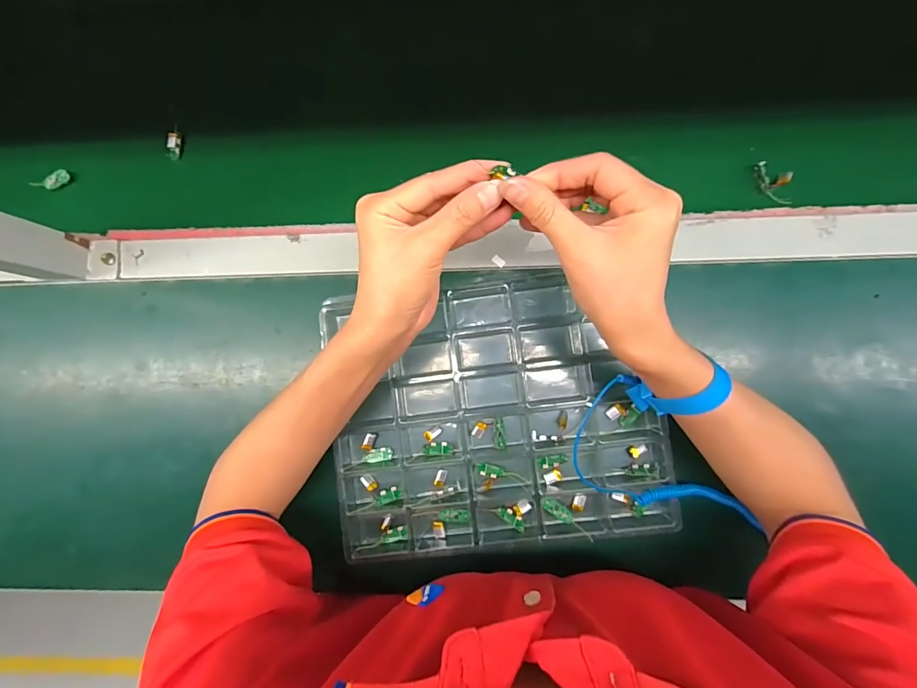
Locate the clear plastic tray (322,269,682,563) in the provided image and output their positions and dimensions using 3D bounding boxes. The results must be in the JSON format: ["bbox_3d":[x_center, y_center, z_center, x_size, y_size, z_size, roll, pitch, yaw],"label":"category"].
[{"bbox_3d":[0.032,0.057,0.387,0.284,0.020,0.242,-6,86,4],"label":"clear plastic tray"}]

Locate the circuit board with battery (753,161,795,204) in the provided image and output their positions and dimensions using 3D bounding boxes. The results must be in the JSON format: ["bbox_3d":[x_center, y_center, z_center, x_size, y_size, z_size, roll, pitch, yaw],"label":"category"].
[{"bbox_3d":[0.295,-0.150,0.402,0.040,0.011,0.027,25,89,5],"label":"circuit board with battery"}]

